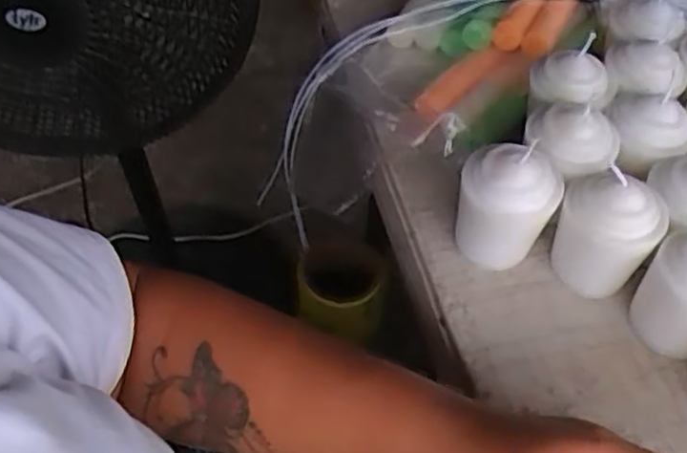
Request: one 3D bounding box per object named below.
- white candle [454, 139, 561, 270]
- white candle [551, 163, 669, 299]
[{"bbox_3d":[0.098,-0.011,0.427,0.057,0.078,0.050,21,55,14],"label":"white candle"},{"bbox_3d":[0.156,0.004,0.416,0.055,0.079,0.044,19,54,13],"label":"white candle"}]

